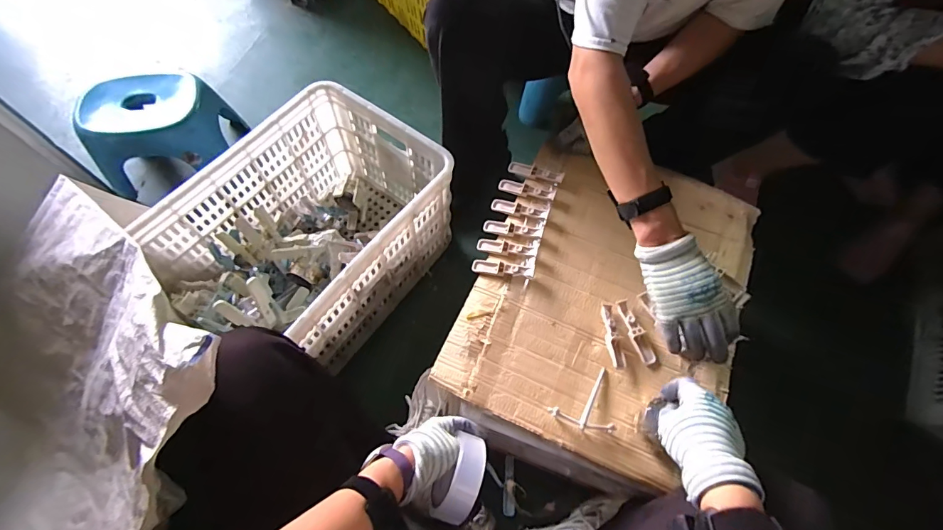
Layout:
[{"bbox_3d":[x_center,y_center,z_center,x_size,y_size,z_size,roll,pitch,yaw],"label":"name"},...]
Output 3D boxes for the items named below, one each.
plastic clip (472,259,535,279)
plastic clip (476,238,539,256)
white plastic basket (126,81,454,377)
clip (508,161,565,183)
[{"bbox_3d":[0.049,0.005,0.693,0.101,0.015,0.026,7,63,19],"label":"plastic clip"},{"bbox_3d":[0.058,-0.029,0.704,0.097,0.019,0.025,10,64,3],"label":"plastic clip"},{"bbox_3d":[-0.317,-0.045,0.882,0.348,0.297,0.502,34,68,14],"label":"white plastic basket"},{"bbox_3d":[0.115,-0.164,0.773,0.097,0.020,0.022,21,65,8],"label":"clip"}]

